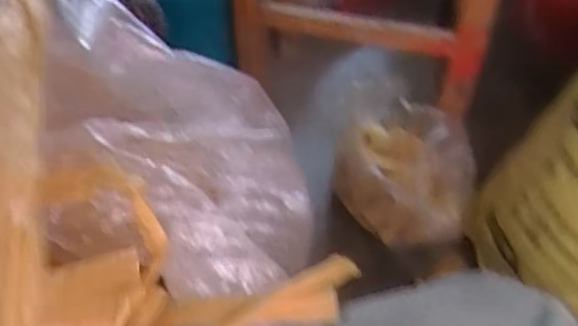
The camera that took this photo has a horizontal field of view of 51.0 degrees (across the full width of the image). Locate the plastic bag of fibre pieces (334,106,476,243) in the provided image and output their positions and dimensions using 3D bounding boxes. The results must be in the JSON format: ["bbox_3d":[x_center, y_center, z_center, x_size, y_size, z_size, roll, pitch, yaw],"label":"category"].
[{"bbox_3d":[0.150,0.002,0.791,0.178,0.105,0.182,16,50,14],"label":"plastic bag of fibre pieces"}]

